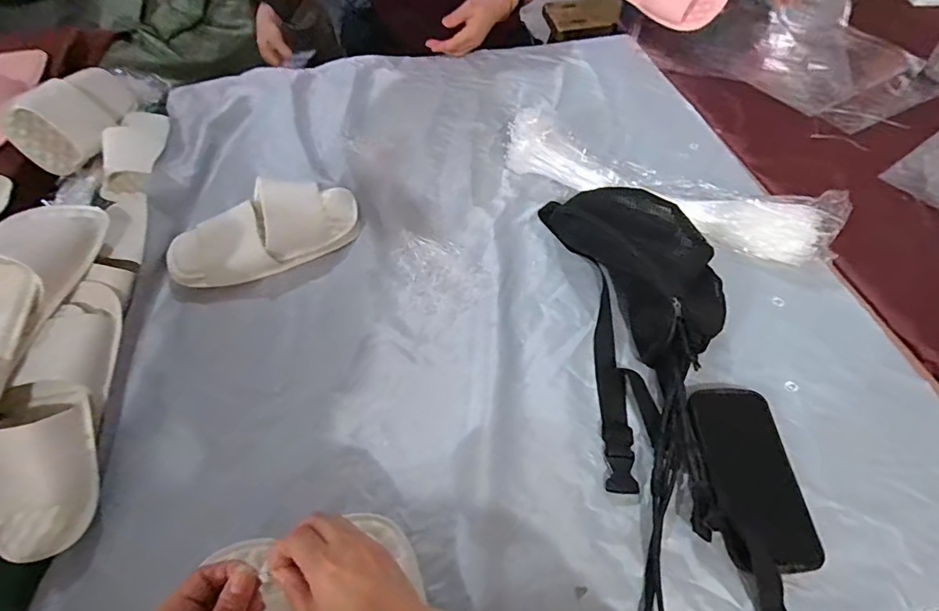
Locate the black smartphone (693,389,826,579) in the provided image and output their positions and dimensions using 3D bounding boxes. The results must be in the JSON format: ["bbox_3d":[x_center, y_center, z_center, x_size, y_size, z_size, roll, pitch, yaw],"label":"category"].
[{"bbox_3d":[0.265,0.157,0.463,0.085,0.016,0.165,0,56,0],"label":"black smartphone"}]

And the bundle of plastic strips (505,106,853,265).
[{"bbox_3d":[0.256,-0.157,0.648,0.448,0.065,0.092,20,58,13],"label":"bundle of plastic strips"}]

